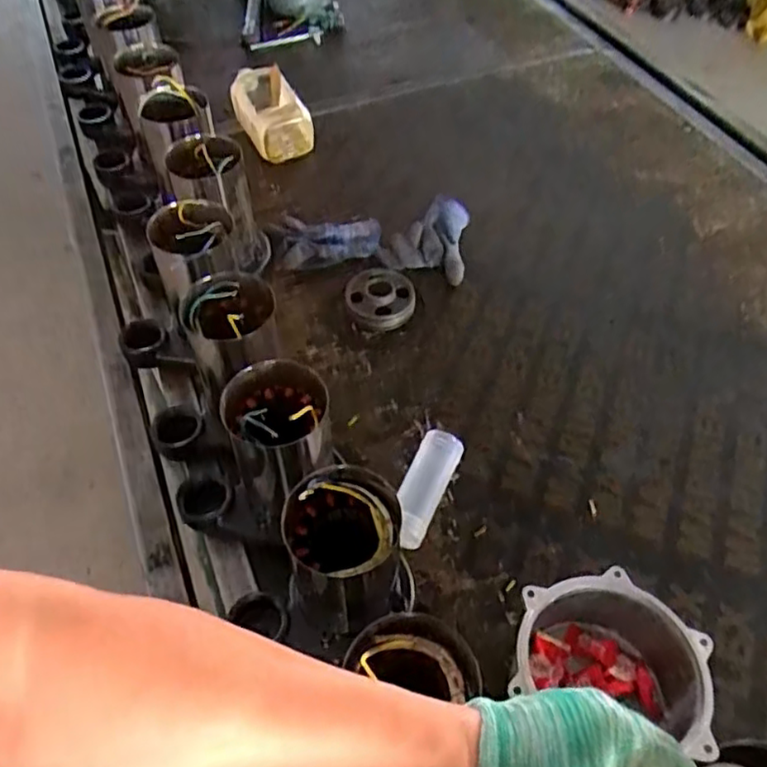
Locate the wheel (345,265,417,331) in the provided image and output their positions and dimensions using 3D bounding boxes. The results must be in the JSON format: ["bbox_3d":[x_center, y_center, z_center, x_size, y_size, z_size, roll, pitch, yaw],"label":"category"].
[{"bbox_3d":[-0.004,-0.114,0.854,0.088,0.023,0.094,0,52,0],"label":"wheel"}]

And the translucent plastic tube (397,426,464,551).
[{"bbox_3d":[0.043,0.112,0.698,0.043,0.045,0.132,18,54,14],"label":"translucent plastic tube"}]

